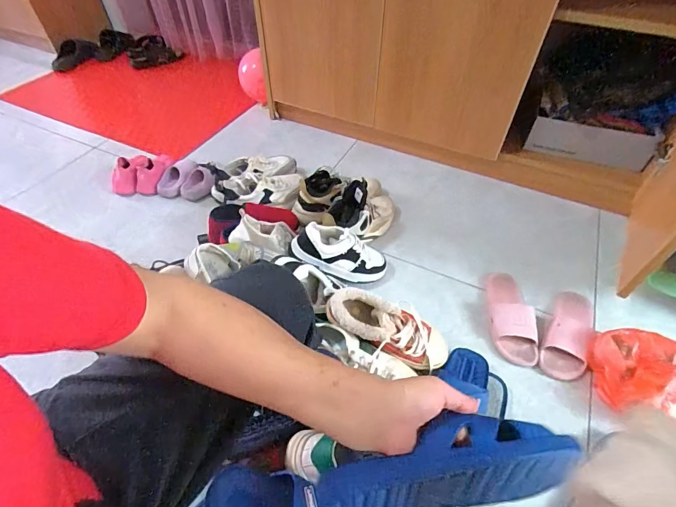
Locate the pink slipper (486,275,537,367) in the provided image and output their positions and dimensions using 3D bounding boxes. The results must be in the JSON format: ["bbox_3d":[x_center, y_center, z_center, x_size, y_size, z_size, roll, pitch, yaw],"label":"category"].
[{"bbox_3d":[0.388,0.132,0.846,0.092,0.064,0.241,1,49,0],"label":"pink slipper"}]

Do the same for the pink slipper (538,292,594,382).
[{"bbox_3d":[0.508,0.169,0.812,0.089,0.060,0.219,24,53,19],"label":"pink slipper"}]

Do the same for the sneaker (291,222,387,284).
[{"bbox_3d":[0.018,0.004,0.872,0.246,0.088,0.093,21,43,-26],"label":"sneaker"}]

